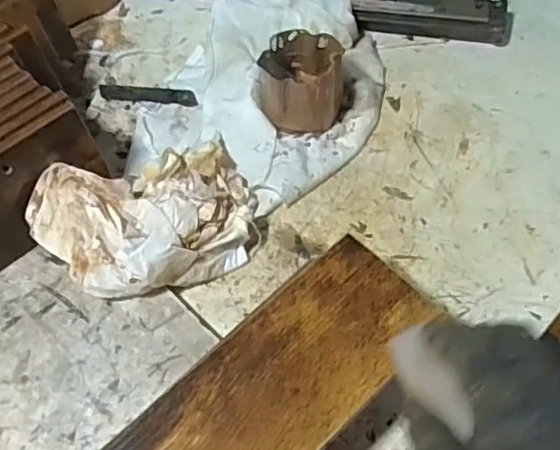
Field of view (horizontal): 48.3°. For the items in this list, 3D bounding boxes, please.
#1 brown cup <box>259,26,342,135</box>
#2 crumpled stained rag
[{"bbox_3d":[0.019,-0.131,0.541,0.067,0.062,0.073,-1,58,2],"label":"brown cup"},{"bbox_3d":[-0.098,-0.013,0.476,0.167,0.062,0.117,-29,61,-15],"label":"crumpled stained rag"}]

